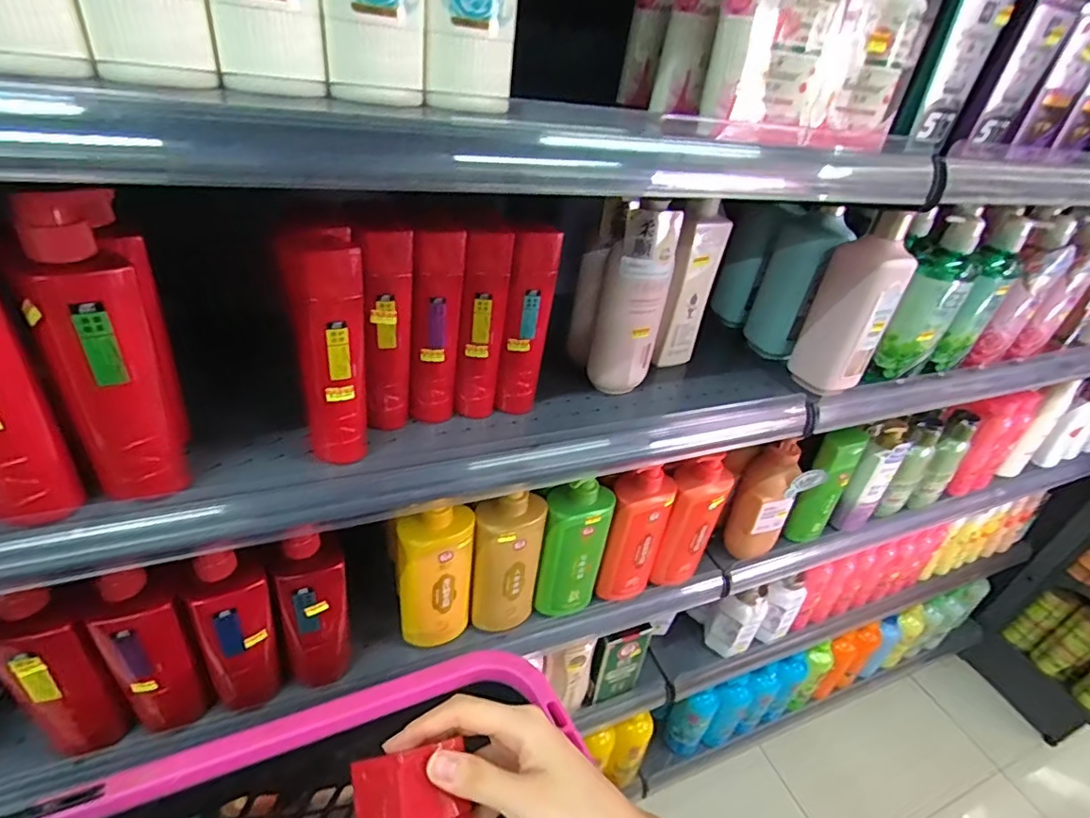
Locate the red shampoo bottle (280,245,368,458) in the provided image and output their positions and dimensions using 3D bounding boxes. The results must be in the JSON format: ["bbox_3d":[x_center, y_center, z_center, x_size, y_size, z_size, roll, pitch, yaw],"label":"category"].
[{"bbox_3d":[-0.175,-0.041,0.464,0.054,0.188,0.038,-5,38,-17],"label":"red shampoo bottle"}]

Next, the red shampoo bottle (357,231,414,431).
[{"bbox_3d":[-0.142,-0.066,0.514,0.042,0.179,0.039,1,37,-9],"label":"red shampoo bottle"}]

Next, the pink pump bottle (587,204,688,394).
[{"bbox_3d":[0.095,-0.119,0.611,0.074,0.197,0.053,13,36,7],"label":"pink pump bottle"}]

